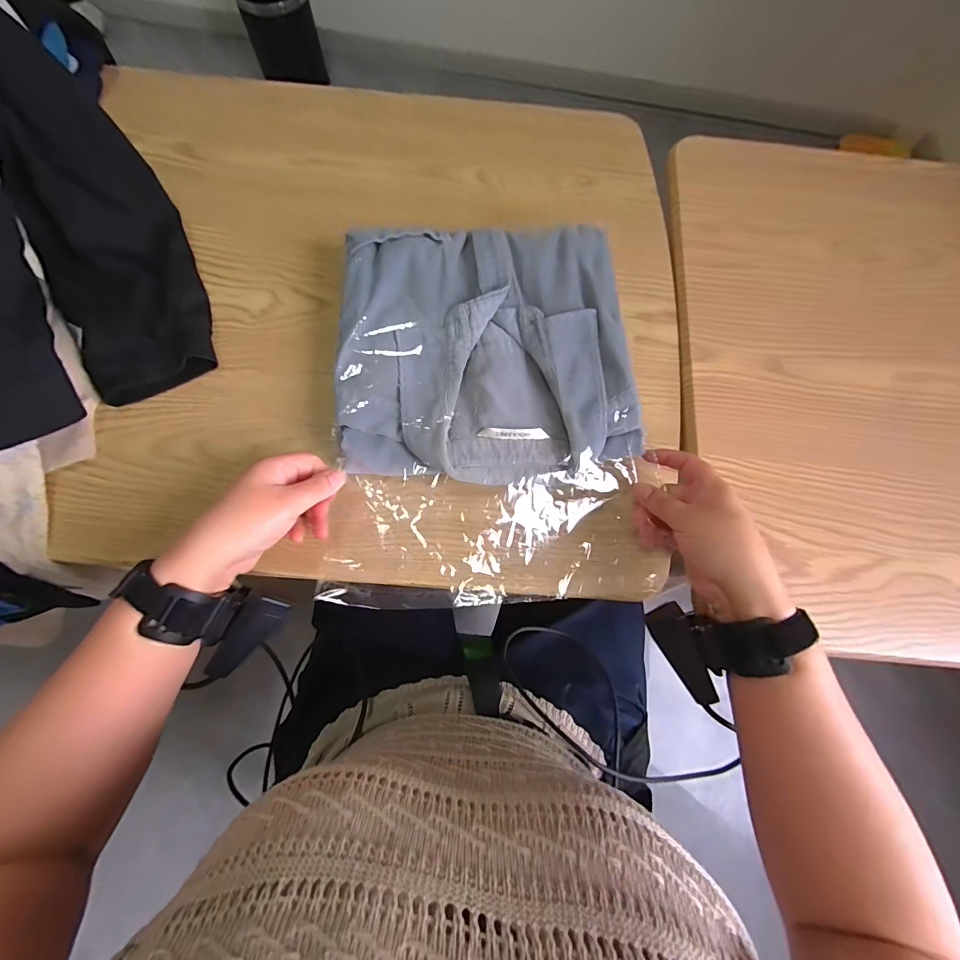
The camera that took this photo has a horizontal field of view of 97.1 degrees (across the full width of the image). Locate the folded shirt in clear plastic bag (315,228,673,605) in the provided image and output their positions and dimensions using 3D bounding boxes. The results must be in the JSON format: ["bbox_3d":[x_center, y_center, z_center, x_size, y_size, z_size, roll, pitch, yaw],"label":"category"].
[{"bbox_3d":[0.010,-0.068,0.377,0.264,0.042,0.343,-2,83,-1],"label":"folded shirt in clear plastic bag"}]

